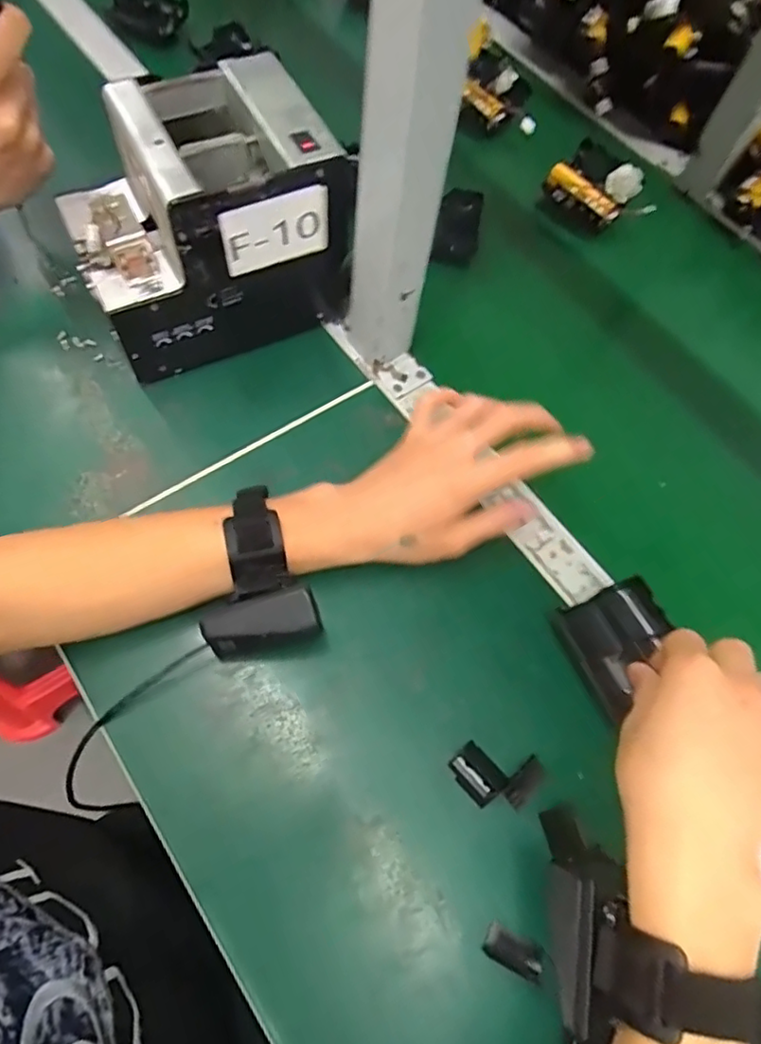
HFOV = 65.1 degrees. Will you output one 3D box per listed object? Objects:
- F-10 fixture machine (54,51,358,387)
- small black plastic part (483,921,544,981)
[{"bbox_3d":[-0.130,-0.223,0.451,0.193,0.144,0.142,-16,67,-13],"label":"F-10 fixture machine"},{"bbox_3d":[0.075,0.240,0.333,0.032,0.006,0.017,23,65,5],"label":"small black plastic part"}]

